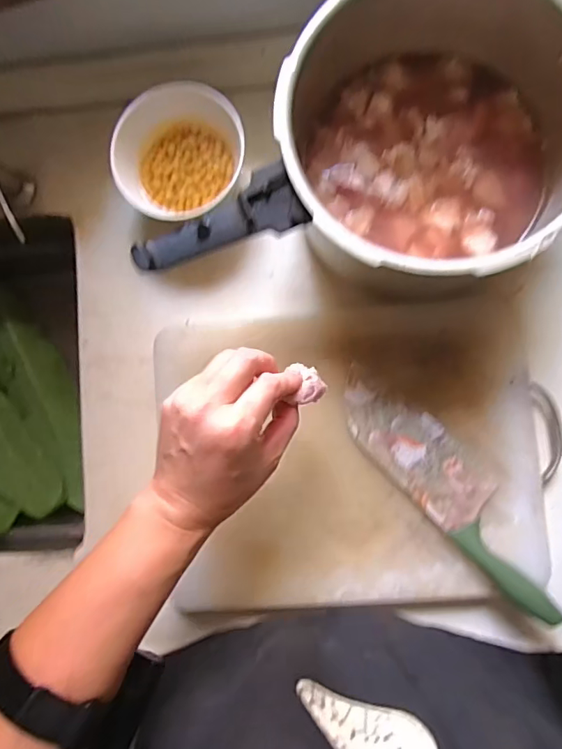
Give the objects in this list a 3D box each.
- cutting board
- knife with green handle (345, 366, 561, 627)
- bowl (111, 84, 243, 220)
[{"bbox_3d":[0.064,0.076,0.476,0.344,0.014,0.274,-6,86,6],"label":"cutting board"},{"bbox_3d":[0.157,0.102,0.456,0.069,0.016,0.264,-44,84,1],"label":"knife with green handle"},{"bbox_3d":[-0.096,-0.221,0.491,0.122,0.077,0.132,0,86,5],"label":"bowl"}]

